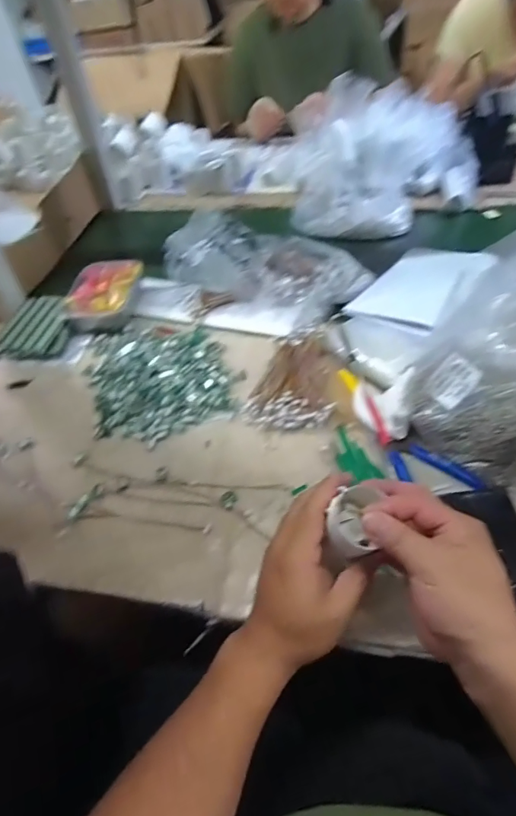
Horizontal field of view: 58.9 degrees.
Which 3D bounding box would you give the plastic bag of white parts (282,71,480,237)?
[{"bbox_3d":[0.236,-0.486,0.910,0.384,0.201,0.243,1,47,8],"label":"plastic bag of white parts"}]

